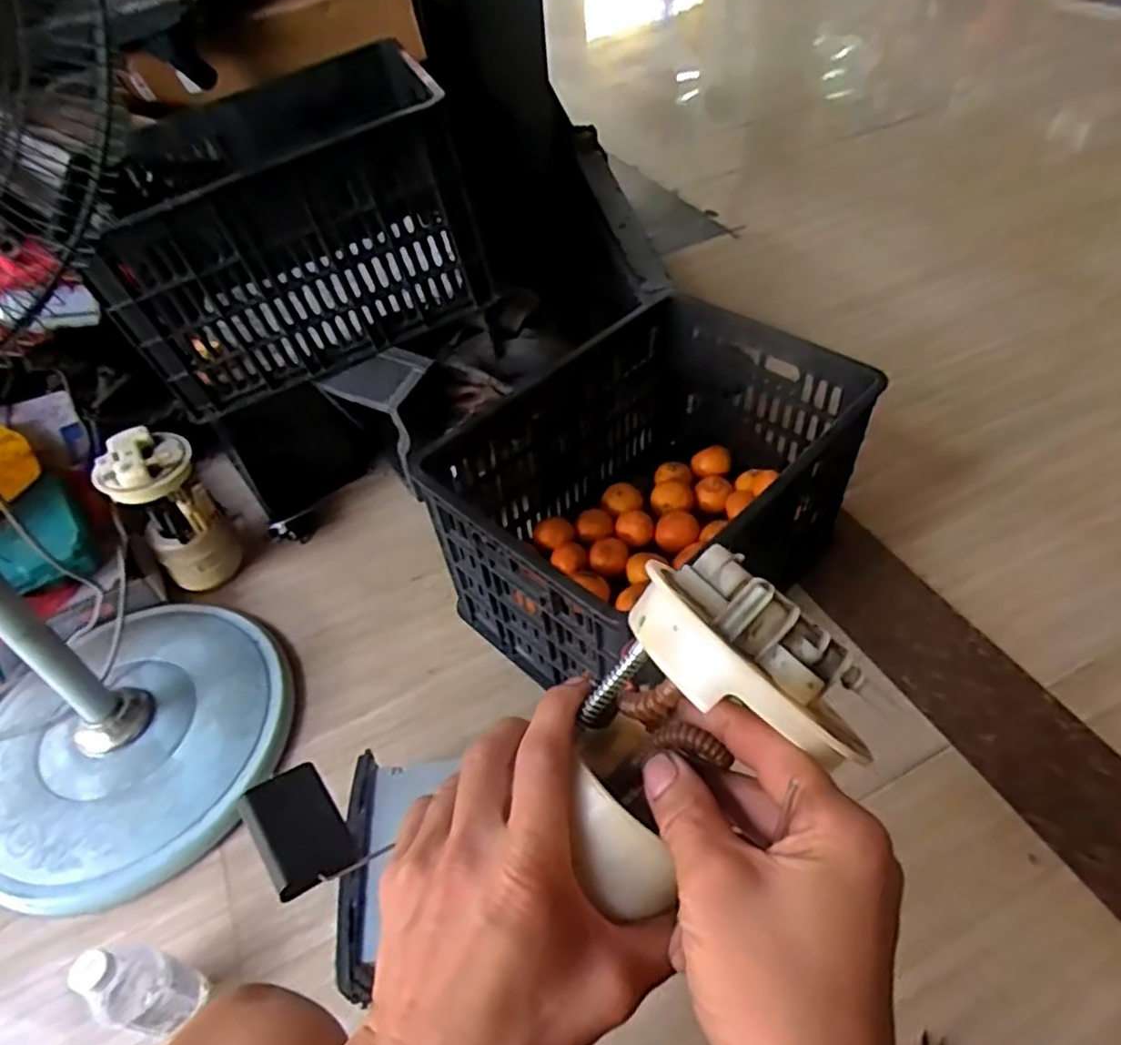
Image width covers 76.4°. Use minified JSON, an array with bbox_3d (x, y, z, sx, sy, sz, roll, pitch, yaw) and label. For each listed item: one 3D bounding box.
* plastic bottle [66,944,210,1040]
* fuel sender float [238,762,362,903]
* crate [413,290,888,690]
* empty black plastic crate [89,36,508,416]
[{"bbox_3d":[-0.396,0.423,0.657,0.052,0.151,0.050,7,49,11],"label":"plastic bottle"},{"bbox_3d":[-0.121,0.141,0.330,0.036,0.019,0.052,-32,53,-22],"label":"fuel sender float"},{"bbox_3d":[0.126,-0.029,0.941,0.512,0.285,0.332,-36,54,-23],"label":"crate"},{"bbox_3d":[-0.378,-0.428,0.993,0.457,0.327,0.347,-18,49,-11],"label":"empty black plastic crate"}]

